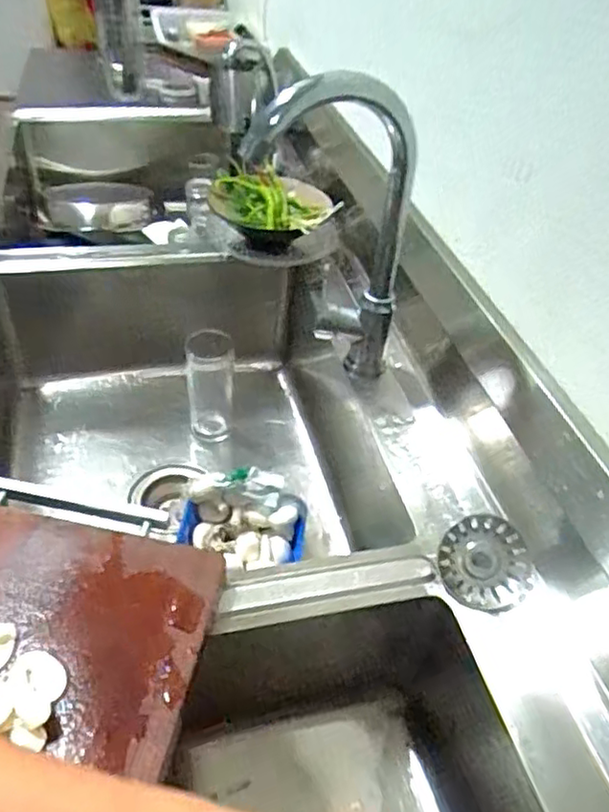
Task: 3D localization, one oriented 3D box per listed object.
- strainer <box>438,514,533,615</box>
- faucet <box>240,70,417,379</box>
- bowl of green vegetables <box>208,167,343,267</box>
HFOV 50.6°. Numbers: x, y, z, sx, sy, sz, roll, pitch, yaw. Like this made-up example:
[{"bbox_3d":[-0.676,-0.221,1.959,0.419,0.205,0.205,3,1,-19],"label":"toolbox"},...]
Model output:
[{"bbox_3d":[0.151,0.131,0.537,0.073,0.011,0.076,-1,83,1],"label":"strainer"},{"bbox_3d":[0.021,-0.154,0.622,0.161,0.307,0.064,-1,43,-9],"label":"faucet"},{"bbox_3d":[-0.031,-0.269,0.941,0.164,0.095,0.159,4,42,-3],"label":"bowl of green vegetables"}]

